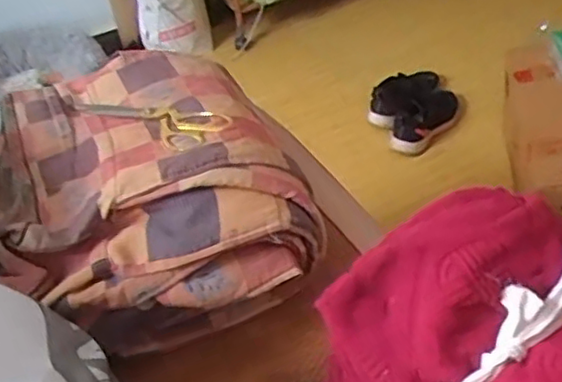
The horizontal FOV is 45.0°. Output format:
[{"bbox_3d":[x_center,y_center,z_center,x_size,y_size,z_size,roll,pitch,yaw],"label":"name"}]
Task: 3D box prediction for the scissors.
[{"bbox_3d":[-0.171,-0.091,0.821,0.260,0.012,0.079,16,38,39],"label":"scissors"}]

